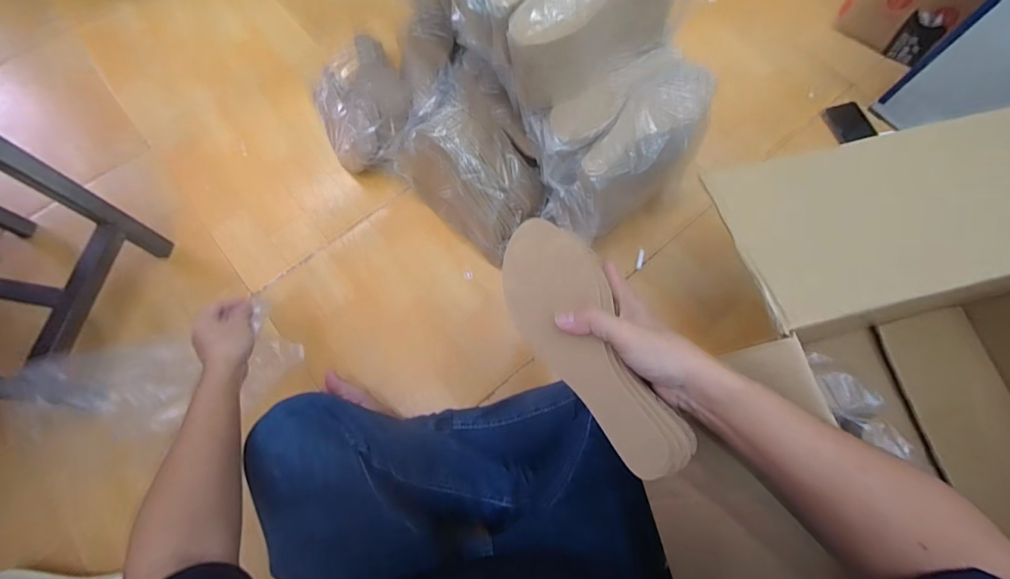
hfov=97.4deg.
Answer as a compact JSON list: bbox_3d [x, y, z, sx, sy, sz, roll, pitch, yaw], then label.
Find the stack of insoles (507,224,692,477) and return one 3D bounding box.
[{"bbox_3d":[0.066,0.042,0.361,0.077,0.027,0.221,-28,74,-8],"label":"stack of insoles"}]

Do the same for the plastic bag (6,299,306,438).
[{"bbox_3d":[-0.441,0.121,0.582,0.309,0.076,0.131,-4,71,-20],"label":"plastic bag"}]

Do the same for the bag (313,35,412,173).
[{"bbox_3d":[-0.270,-0.351,0.843,0.169,0.089,0.272,-23,73,-7],"label":"bag"}]

